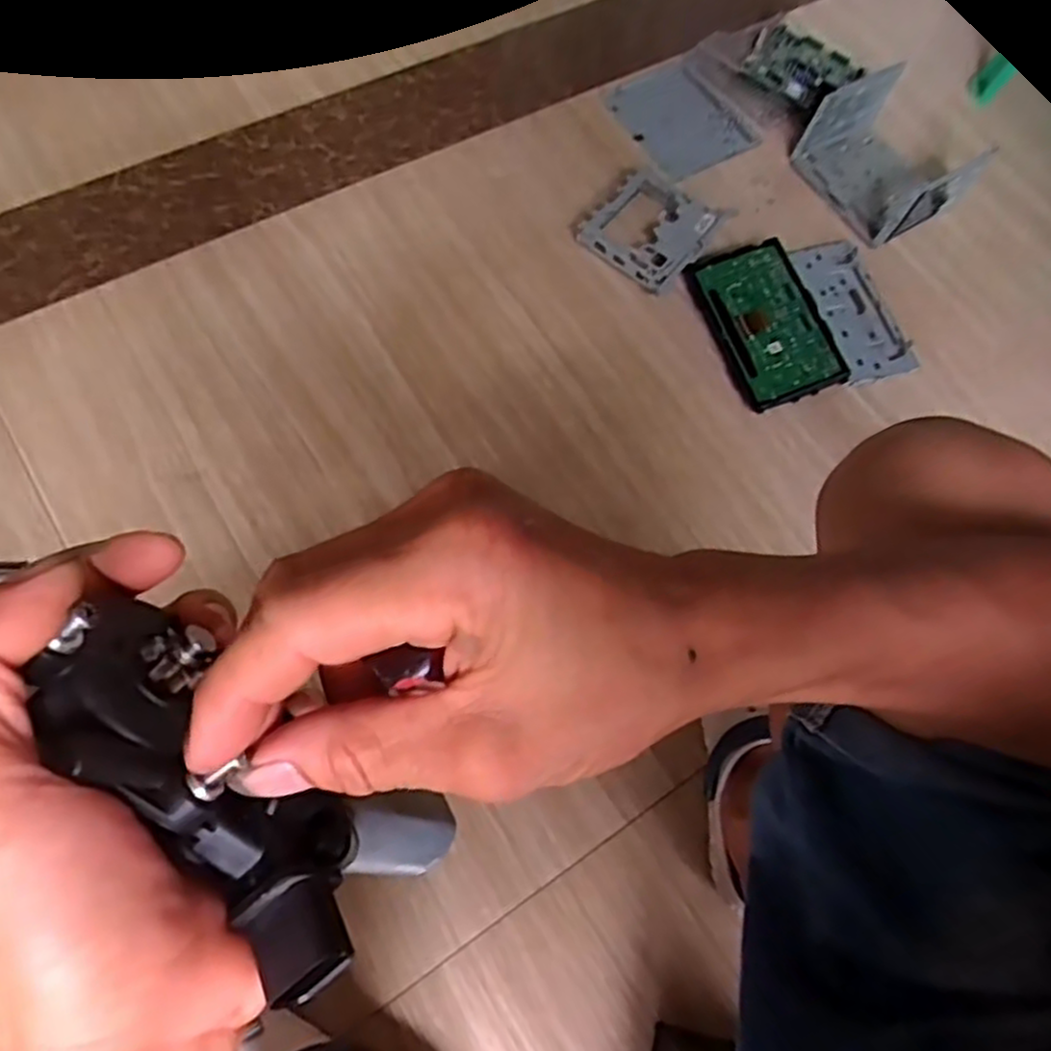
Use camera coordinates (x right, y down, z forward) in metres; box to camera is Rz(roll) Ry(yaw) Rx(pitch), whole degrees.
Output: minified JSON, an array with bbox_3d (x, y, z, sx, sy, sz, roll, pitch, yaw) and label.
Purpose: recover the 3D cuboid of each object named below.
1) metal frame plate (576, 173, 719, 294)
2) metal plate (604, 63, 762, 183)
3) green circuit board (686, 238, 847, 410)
[{"bbox_3d":[0.151,-0.352,0.892,0.126,0.025,0.138,42,74,11],"label":"metal frame plate"},{"bbox_3d":[0.198,-0.524,0.965,0.145,0.012,0.170,-31,74,-18],"label":"metal plate"},{"bbox_3d":[0.277,-0.232,0.856,0.117,0.022,0.196,-25,76,6],"label":"green circuit board"}]

